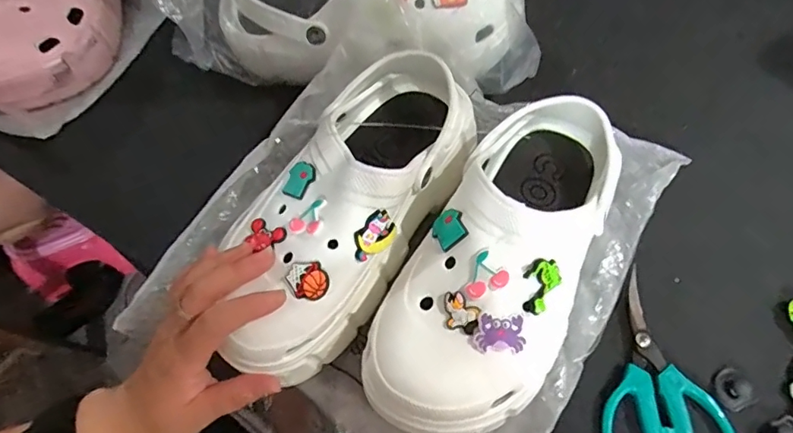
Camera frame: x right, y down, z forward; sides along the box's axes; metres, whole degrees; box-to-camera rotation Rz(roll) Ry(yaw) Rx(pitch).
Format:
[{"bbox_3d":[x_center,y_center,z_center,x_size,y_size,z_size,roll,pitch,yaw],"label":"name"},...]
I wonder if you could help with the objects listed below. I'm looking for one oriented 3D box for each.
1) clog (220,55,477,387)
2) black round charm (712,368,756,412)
[{"bbox_3d":[-0.034,-0.014,0.341,0.117,0.086,0.236,22,66,11],"label":"clog"},{"bbox_3d":[0.230,0.117,0.345,0.027,0.004,0.026,0,61,0],"label":"black round charm"}]

